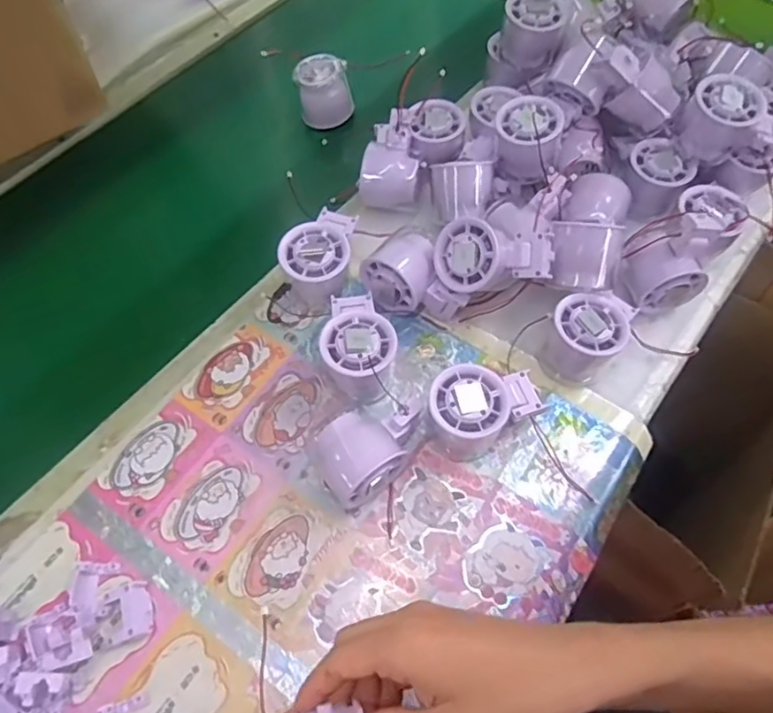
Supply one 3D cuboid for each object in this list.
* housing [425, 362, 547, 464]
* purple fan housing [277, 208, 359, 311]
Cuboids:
[{"bbox_3d":[0.075,0.041,0.458,0.086,0.056,0.055,-15,61,-7],"label":"housing"},{"bbox_3d":[-0.059,-0.087,0.524,0.057,0.058,0.082,6,61,5],"label":"purple fan housing"}]

